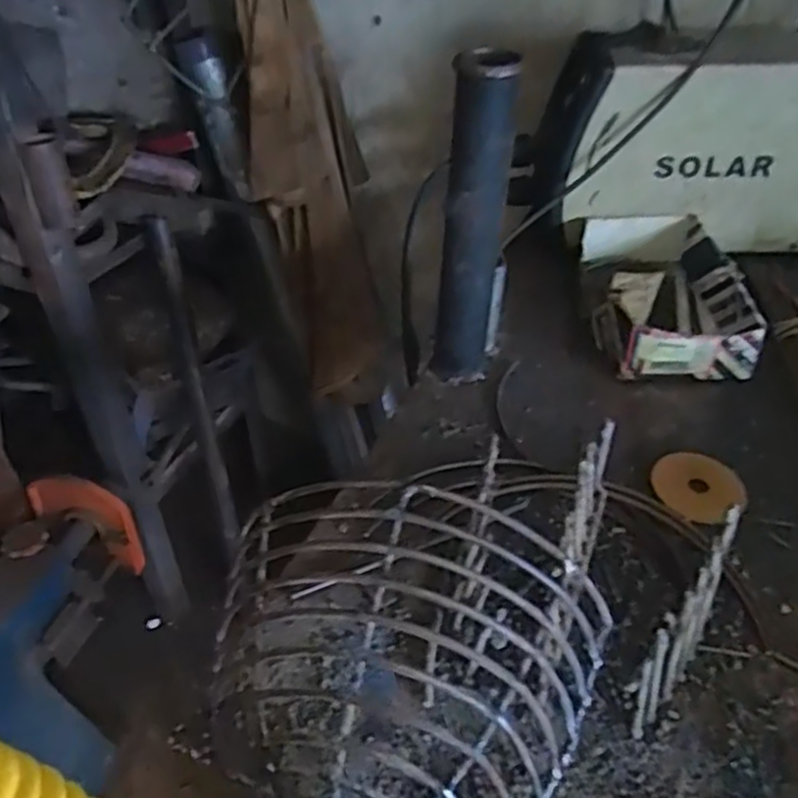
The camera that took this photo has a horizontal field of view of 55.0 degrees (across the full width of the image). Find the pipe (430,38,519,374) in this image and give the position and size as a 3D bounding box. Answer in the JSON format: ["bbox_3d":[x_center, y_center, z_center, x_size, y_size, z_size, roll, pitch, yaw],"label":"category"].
[{"bbox_3d":[0.066,-0.151,0.690,0.061,0.297,0.067,2,41,2],"label":"pipe"}]

